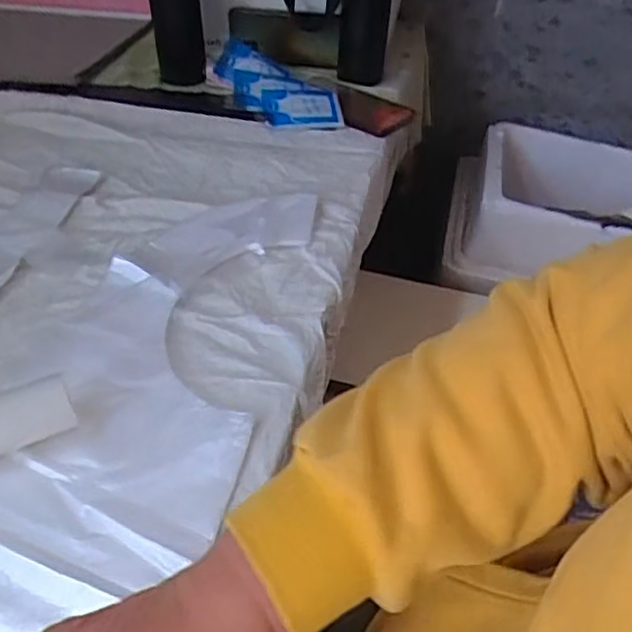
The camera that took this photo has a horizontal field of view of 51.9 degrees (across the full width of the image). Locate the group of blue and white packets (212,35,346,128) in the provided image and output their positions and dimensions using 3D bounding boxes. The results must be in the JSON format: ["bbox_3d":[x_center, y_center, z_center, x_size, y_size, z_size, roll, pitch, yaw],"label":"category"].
[{"bbox_3d":[-0.053,-0.277,0.797,0.181,0.030,0.096,40,67,18],"label":"group of blue and white packets"}]

